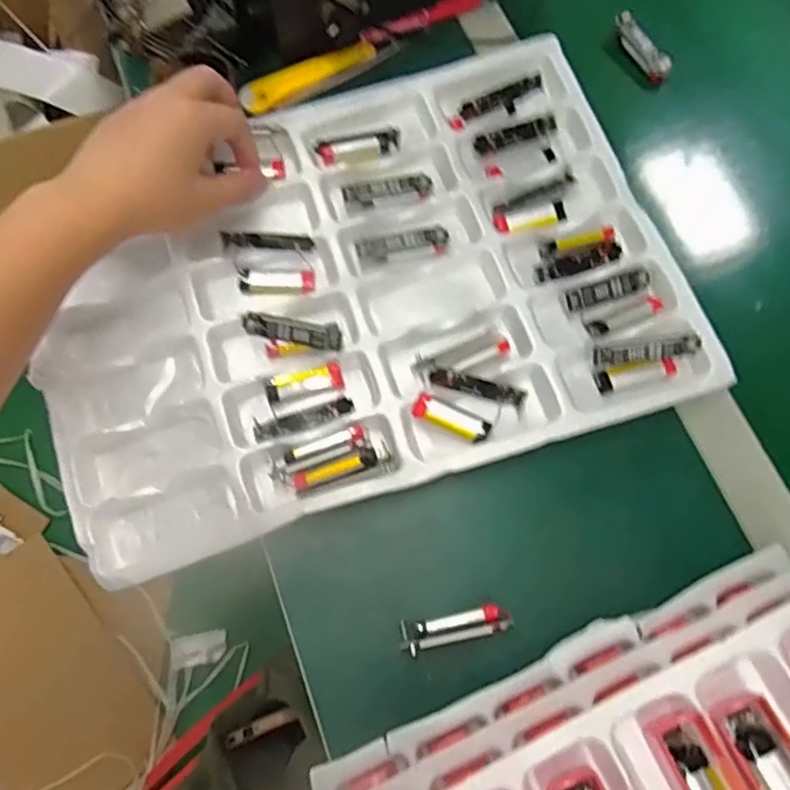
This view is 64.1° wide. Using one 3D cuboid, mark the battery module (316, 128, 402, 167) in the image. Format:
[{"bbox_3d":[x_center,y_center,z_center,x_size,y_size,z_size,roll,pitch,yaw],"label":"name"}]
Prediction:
[{"bbox_3d":[-0.027,-0.193,0.495,0.066,0.012,0.024,-16,71,-5],"label":"battery module"}]

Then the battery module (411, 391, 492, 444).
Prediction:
[{"bbox_3d":[0.039,0.017,0.425,0.054,0.009,0.018,24,72,-7],"label":"battery module"}]

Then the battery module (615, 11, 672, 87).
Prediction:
[{"bbox_3d":[0.212,-0.300,0.545,0.018,0.014,0.070,-28,73,-9],"label":"battery module"}]

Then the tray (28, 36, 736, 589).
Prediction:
[{"bbox_3d":[-0.031,-0.083,0.466,0.444,0.037,0.317,-16,71,-5],"label":"tray"}]

